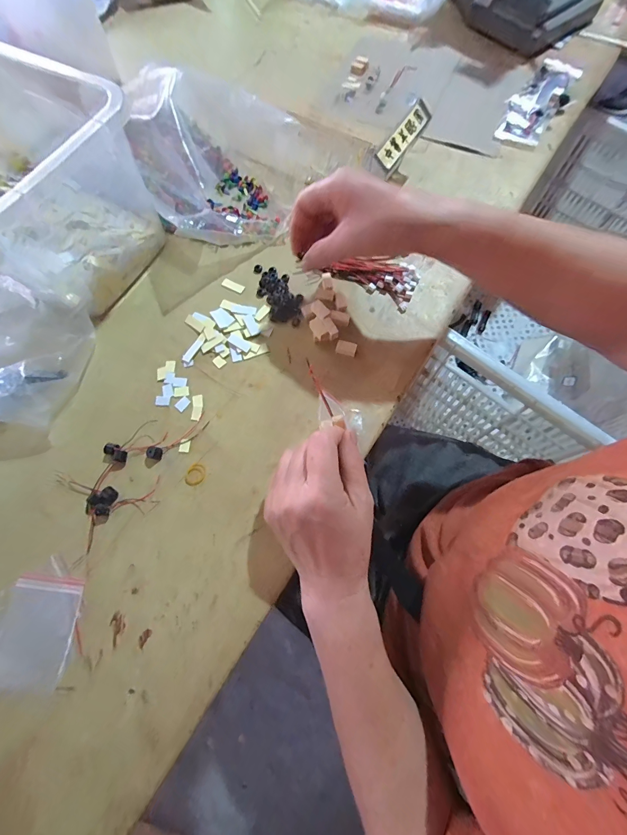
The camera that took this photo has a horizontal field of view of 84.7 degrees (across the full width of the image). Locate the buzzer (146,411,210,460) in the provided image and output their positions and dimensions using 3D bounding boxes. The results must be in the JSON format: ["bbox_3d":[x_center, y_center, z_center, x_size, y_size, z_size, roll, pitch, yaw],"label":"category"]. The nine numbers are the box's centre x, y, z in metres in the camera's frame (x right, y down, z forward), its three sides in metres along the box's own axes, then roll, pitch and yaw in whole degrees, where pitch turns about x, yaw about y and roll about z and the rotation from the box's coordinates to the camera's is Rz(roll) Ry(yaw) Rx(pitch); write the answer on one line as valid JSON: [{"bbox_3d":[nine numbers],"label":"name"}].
[{"bbox_3d":[-0.133,0.018,0.338,0.064,0.012,0.018,-35,73,-11],"label":"buzzer"}]

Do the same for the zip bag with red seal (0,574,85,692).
[{"bbox_3d":[-0.238,0.176,0.285,0.080,0.007,0.080,3,70,2],"label":"zip bag with red seal"}]

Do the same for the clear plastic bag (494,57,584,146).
[{"bbox_3d":[0.333,-0.465,0.499,0.073,0.016,0.201,35,74,13],"label":"clear plastic bag"}]

